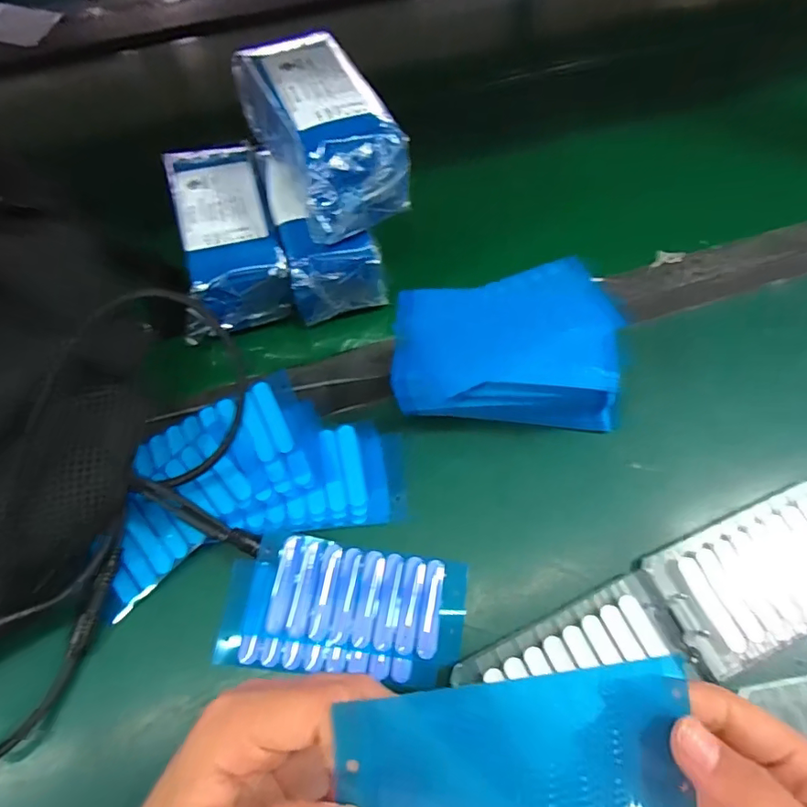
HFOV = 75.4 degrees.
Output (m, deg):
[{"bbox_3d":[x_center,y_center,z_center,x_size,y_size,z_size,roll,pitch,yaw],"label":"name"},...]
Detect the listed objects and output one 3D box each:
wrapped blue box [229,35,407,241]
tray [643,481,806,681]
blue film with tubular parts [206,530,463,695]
[{"bbox_3d":[-0.050,-0.164,0.319,0.070,0.054,0.119,-27,68,-11],"label":"wrapped blue box"},{"bbox_3d":[0.205,0.093,0.292,0.119,0.013,0.065,-22,67,-9],"label":"tray"},{"bbox_3d":[-0.033,0.114,0.291,0.131,0.021,0.069,7,66,4],"label":"blue film with tubular parts"}]

